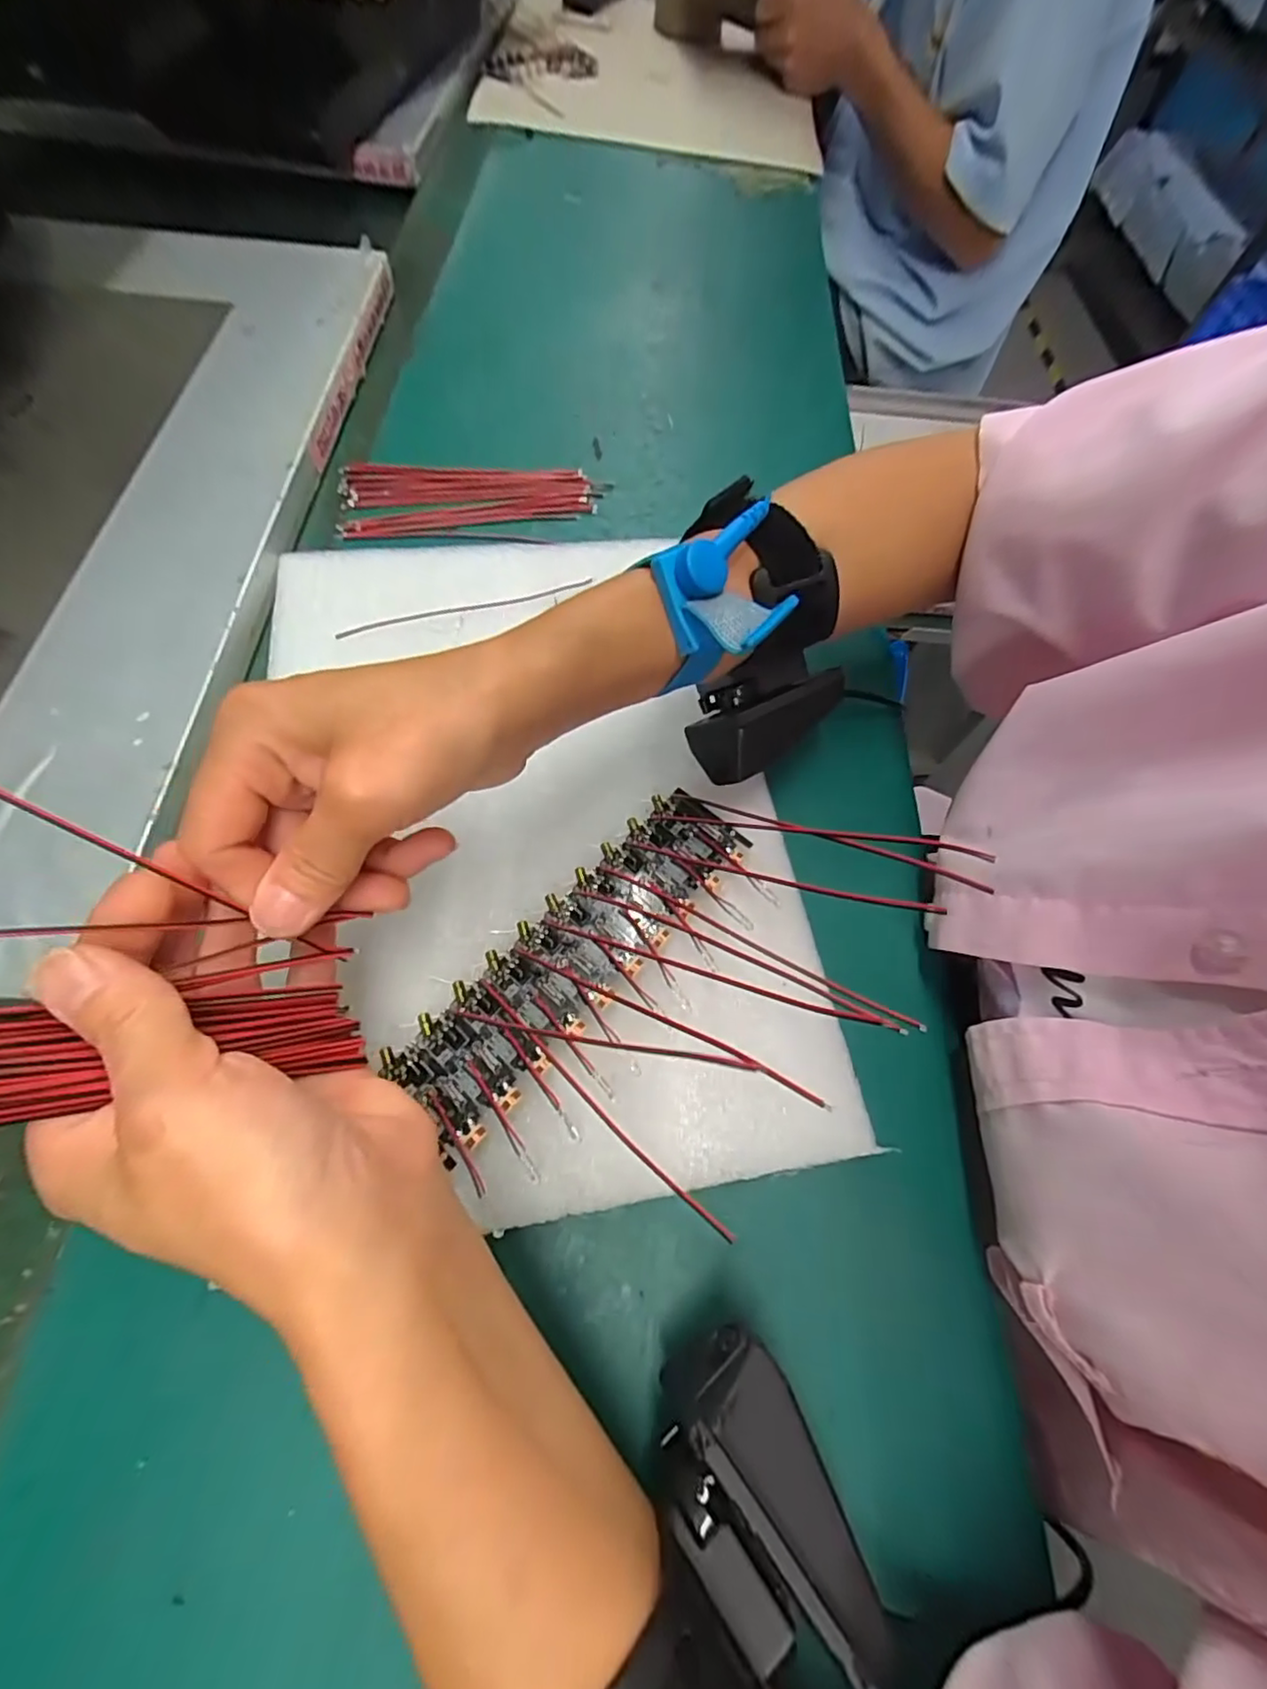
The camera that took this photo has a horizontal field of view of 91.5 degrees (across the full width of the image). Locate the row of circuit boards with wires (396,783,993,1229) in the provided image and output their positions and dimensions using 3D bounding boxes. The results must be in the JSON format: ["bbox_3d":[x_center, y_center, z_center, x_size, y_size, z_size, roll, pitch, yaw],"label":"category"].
[{"bbox_3d":[0.030,0.044,0.238,0.122,0.010,0.214,40,69,14],"label":"row of circuit boards with wires"}]

